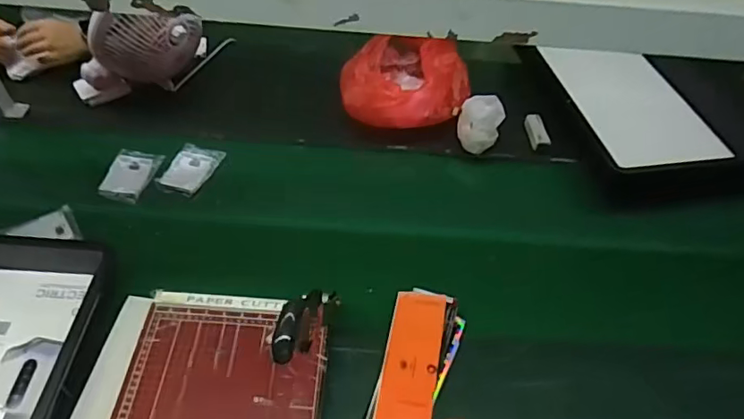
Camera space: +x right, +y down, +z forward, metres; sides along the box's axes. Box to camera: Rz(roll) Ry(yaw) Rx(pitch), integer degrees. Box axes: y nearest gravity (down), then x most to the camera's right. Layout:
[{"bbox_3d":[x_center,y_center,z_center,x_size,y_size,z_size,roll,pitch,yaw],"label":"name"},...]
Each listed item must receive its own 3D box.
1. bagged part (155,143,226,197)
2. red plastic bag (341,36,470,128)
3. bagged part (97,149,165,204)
[{"bbox_3d":[-0.343,-0.074,1.003,0.082,0.012,0.123,15,50,9],"label":"bagged part"},{"bbox_3d":[0.063,-0.289,1.110,0.263,0.113,0.266,-2,50,-6],"label":"red plastic bag"},{"bbox_3d":[-0.448,-0.065,0.979,0.078,0.010,0.124,8,49,3],"label":"bagged part"}]

